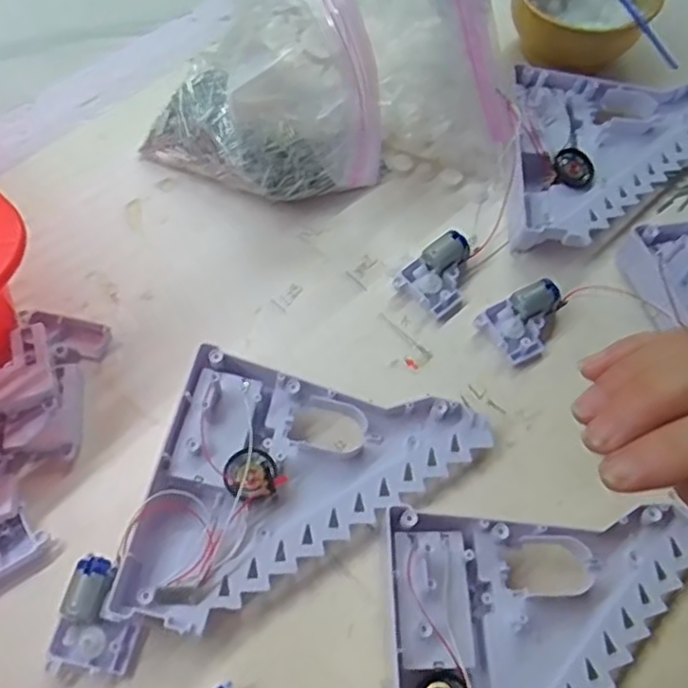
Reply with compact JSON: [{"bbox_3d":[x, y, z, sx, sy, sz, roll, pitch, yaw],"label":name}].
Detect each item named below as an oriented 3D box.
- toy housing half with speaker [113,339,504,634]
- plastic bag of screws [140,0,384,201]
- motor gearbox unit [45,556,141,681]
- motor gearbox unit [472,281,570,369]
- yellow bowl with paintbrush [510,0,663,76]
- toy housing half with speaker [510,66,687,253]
[{"bbox_3d":[-0.017,0.080,0.341,0.155,0.028,0.130,10,64,4],"label":"toy housing half with speaker"},{"bbox_3d":[-0.052,-0.157,0.398,0.146,0.145,0.089,1,63,-1],"label":"plastic bag of screws"},{"bbox_3d":[-0.113,0.126,0.320,0.033,0.020,0.049,8,63,3],"label":"motor gearbox unit"},{"bbox_3d":[0.105,-0.013,0.394,0.047,0.019,0.035,-27,67,-14],"label":"motor gearbox unit"},{"bbox_3d":[0.164,-0.234,0.491,0.097,0.056,0.102,1,63,-1],"label":"yellow bowl with paintbrush"},{"bbox_3d":[0.183,-0.116,0.442,0.153,0.032,0.131,2,63,-1],"label":"toy housing half with speaker"}]

